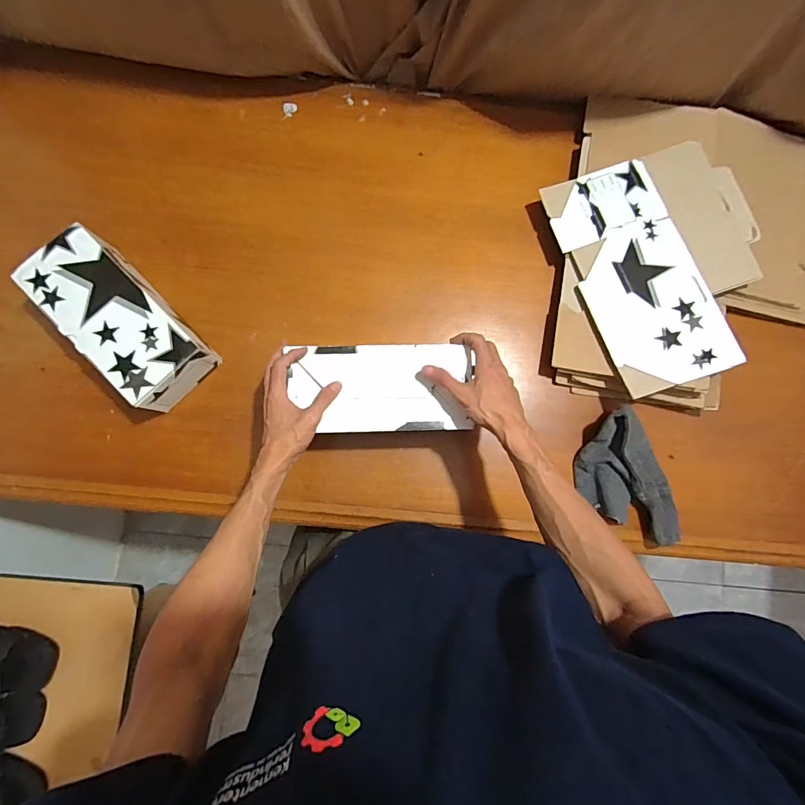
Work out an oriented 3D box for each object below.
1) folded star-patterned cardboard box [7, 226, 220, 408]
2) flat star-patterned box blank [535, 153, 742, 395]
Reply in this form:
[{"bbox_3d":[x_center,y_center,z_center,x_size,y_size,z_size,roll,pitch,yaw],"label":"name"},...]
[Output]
[{"bbox_3d":[-0.415,-0.120,0.634,0.120,0.098,0.253,-44,89,-5],"label":"folded star-patterned cardboard box"},{"bbox_3d":[0.369,-0.202,0.664,0.175,0.013,0.364,-21,82,1],"label":"flat star-patterned box blank"}]

